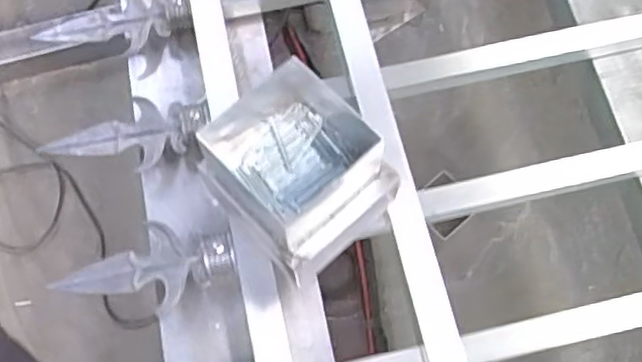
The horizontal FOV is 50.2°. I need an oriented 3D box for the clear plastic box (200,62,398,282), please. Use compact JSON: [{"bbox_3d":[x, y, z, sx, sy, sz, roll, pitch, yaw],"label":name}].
[{"bbox_3d":[-0.023,-0.011,0.588,0.155,0.076,0.131,42,75,15],"label":"clear plastic box"}]

